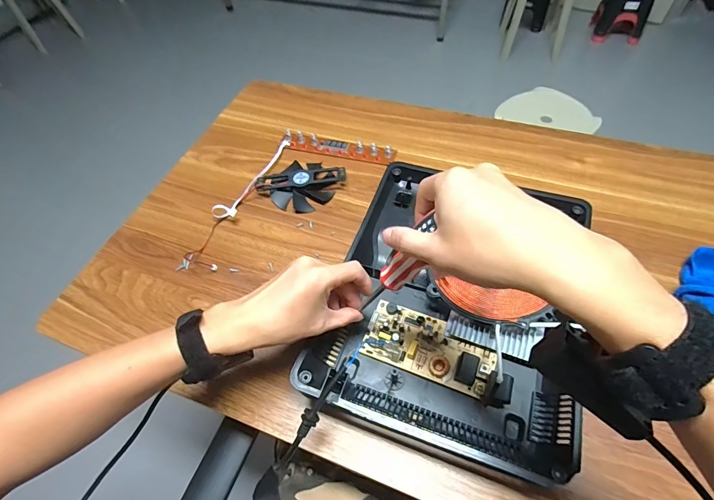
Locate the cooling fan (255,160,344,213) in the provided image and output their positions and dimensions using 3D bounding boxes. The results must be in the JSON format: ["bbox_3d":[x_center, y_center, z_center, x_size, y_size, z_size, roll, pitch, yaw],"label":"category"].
[{"bbox_3d":[-0.091,-0.110,0.603,0.108,0.026,0.105,34,64,24],"label":"cooling fan"}]

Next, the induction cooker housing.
[{"bbox_3d":[0.117,0.051,0.450,0.266,0.059,0.339,16,58,14],"label":"induction cooker housing"}]

